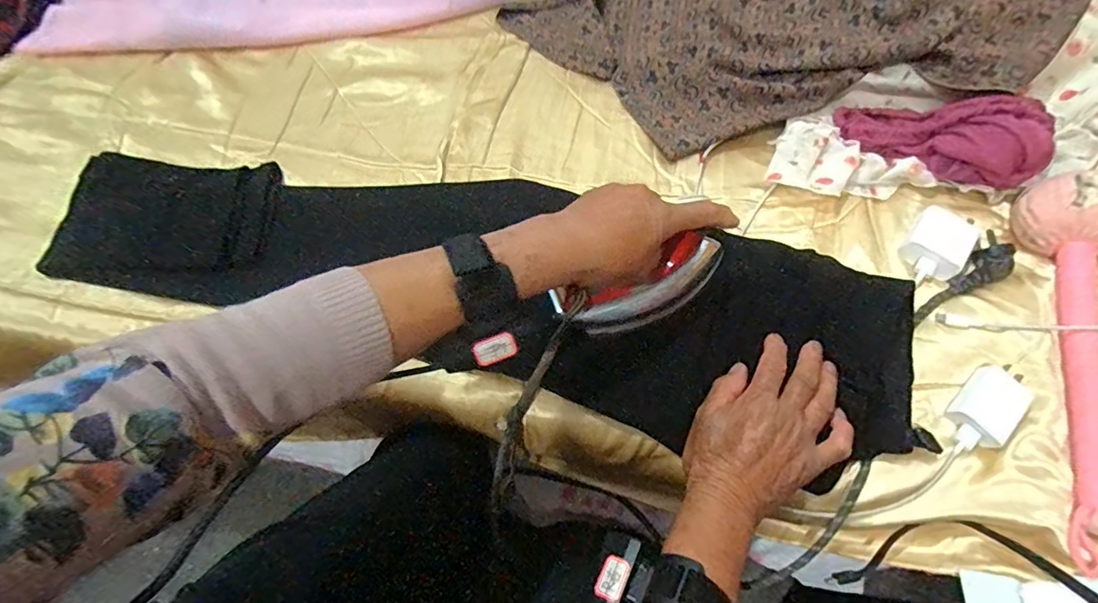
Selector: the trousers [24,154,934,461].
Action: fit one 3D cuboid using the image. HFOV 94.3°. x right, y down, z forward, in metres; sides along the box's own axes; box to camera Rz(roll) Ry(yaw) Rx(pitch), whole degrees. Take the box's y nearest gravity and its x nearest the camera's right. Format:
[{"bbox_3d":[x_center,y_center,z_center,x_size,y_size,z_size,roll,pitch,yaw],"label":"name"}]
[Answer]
[{"bbox_3d":[-0.081,-0.024,0.482,0.776,0.066,0.217,13,61,7],"label":"trousers"}]

